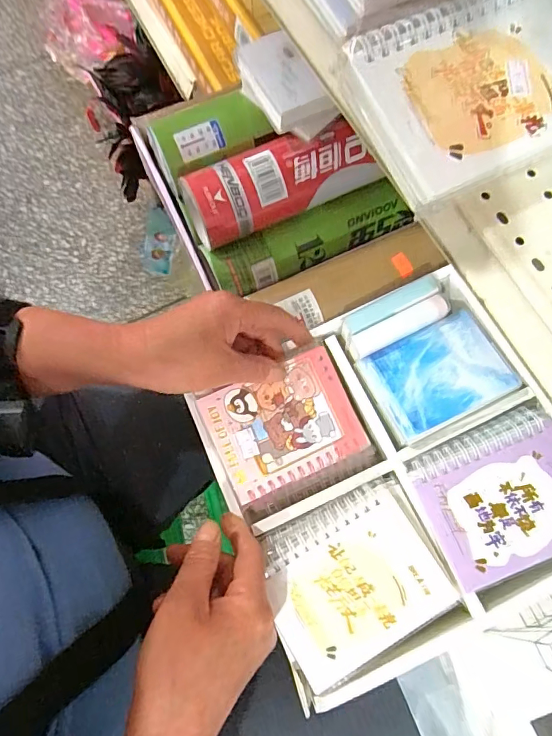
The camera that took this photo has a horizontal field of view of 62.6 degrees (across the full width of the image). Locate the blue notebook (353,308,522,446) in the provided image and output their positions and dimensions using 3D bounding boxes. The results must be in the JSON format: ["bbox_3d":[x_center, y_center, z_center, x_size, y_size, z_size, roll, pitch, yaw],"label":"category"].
[{"bbox_3d":[0.128,0.005,0.360,0.101,0.017,0.075,-25,77,-7],"label":"blue notebook"}]

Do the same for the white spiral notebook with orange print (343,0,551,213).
[{"bbox_3d":[0.104,-0.142,0.234,0.112,0.024,0.091,-23,77,-7],"label":"white spiral notebook with orange print"}]

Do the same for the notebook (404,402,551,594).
[{"bbox_3d":[0.165,0.090,0.328,0.113,0.020,0.095,-22,77,-7],"label":"notebook"}]

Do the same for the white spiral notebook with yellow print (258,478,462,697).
[{"bbox_3d":[0.051,0.146,0.314,0.114,0.012,0.100,-30,78,-8],"label":"white spiral notebook with yellow print"}]

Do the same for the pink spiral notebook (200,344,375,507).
[{"bbox_3d":[0.007,0.043,0.357,0.111,0.022,0.085,-24,77,-7],"label":"pink spiral notebook"}]

